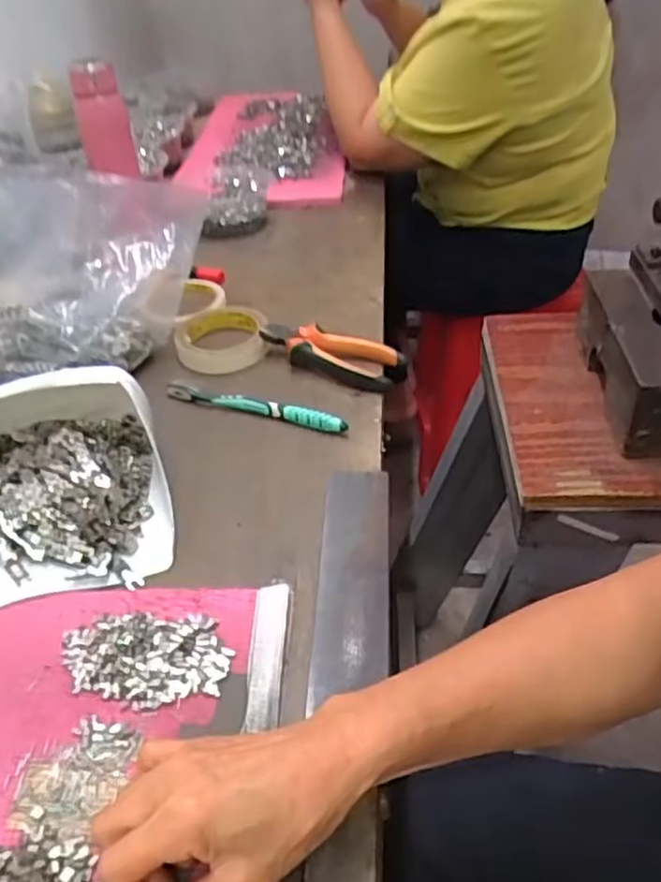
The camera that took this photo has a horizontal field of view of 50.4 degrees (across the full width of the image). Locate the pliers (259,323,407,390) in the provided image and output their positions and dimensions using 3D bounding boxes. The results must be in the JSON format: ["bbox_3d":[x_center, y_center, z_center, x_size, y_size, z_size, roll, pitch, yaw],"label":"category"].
[{"bbox_3d":[0.000,-0.086,0.692,0.149,0.032,0.055,18,45,26],"label":"pliers"}]

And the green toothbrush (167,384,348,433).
[{"bbox_3d":[-0.071,-0.032,0.645,0.182,0.020,0.014,13,43,21],"label":"green toothbrush"}]

